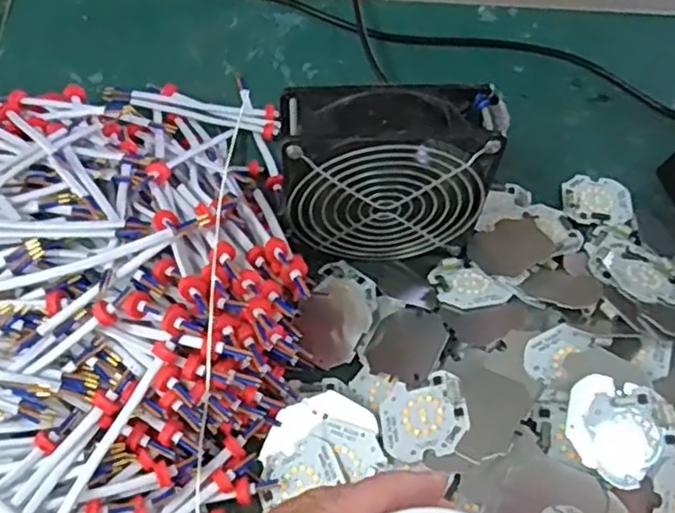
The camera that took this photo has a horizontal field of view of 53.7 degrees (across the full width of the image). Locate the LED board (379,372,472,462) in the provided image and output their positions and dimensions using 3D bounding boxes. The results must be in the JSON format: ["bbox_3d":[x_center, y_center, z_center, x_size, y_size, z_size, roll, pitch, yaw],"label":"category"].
[{"bbox_3d":[0.045,0.086,0.356,0.046,0.004,0.043,-20,50,15],"label":"LED board"}]

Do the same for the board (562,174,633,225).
[{"bbox_3d":[0.183,-0.040,0.471,0.046,0.004,0.046,3,59,-1],"label":"board"}]

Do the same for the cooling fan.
[{"bbox_3d":[0.026,-0.044,0.402,0.123,0.117,0.049,0,60,-4],"label":"cooling fan"}]

